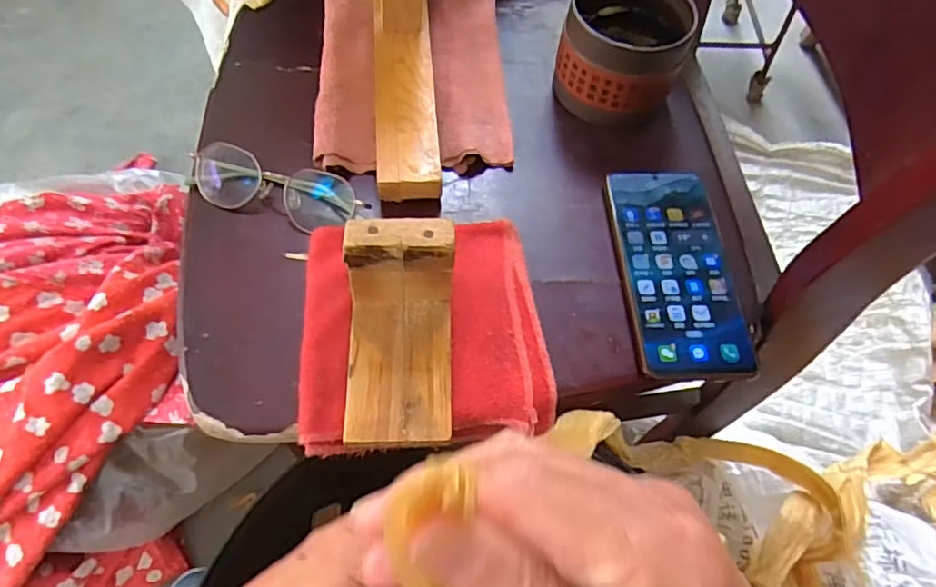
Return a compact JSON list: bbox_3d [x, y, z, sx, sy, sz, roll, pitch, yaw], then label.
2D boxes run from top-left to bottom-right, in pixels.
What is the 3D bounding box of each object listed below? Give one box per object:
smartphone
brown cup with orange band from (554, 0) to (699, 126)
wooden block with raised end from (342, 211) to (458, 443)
[{"bbox_3d":[0.145,-0.019,0.416,0.075,0.008,0.161,-2,62,-4],"label":"smartphone"},{"bbox_3d":[0.120,-0.193,0.476,0.099,0.080,0.093,1,62,-2],"label":"brown cup with orange band"},{"bbox_3d":[-0.036,0.022,0.333,0.065,0.068,0.109,1,62,-2],"label":"wooden block with raised end"}]

